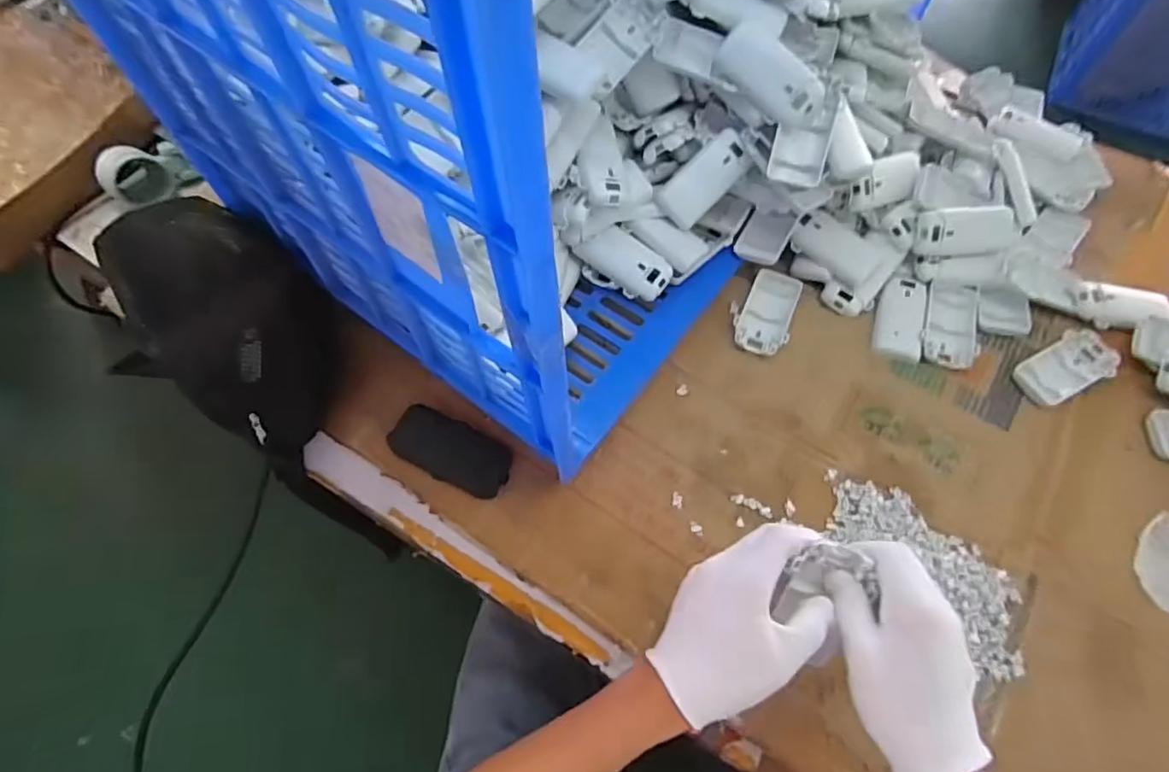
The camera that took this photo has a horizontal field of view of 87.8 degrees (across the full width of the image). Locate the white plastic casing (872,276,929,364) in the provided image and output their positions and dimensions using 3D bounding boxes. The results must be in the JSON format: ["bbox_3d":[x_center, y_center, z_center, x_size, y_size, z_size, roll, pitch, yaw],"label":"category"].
[{"bbox_3d":[0.310,-0.069,0.595,0.044,0.008,0.093,16,66,7],"label":"white plastic casing"}]

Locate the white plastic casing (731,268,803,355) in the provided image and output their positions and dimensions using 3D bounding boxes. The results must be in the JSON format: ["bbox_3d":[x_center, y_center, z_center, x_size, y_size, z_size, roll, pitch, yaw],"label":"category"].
[{"bbox_3d":[0.178,-0.074,0.602,0.056,0.011,0.095,18,66,8],"label":"white plastic casing"}]

